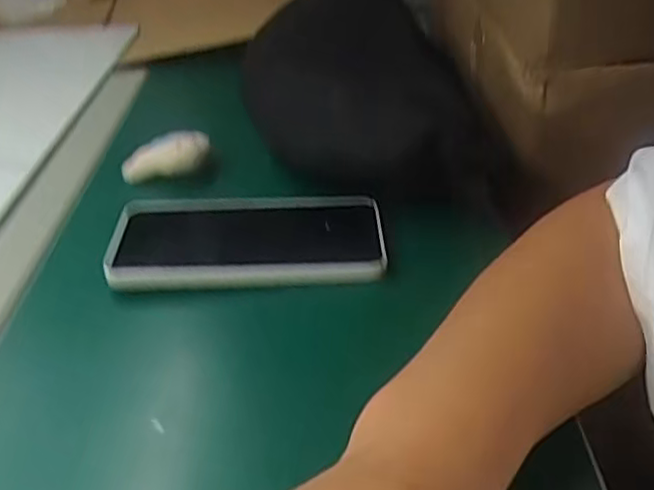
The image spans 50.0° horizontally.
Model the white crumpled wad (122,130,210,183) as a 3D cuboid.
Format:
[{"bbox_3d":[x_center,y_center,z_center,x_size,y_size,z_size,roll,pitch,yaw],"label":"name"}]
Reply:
[{"bbox_3d":[-0.126,-0.067,0.539,0.071,0.024,0.025,-17,33,9],"label":"white crumpled wad"}]

